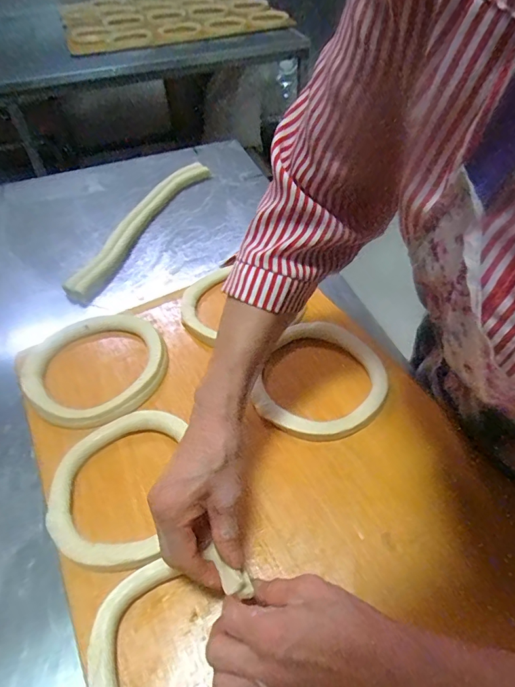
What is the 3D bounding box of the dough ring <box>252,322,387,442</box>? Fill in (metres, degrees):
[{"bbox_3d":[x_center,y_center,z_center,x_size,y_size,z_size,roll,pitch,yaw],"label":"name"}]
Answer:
[{"bbox_3d":[0.075,0.040,0.492,0.135,0.019,0.153,12,50,16],"label":"dough ring"}]

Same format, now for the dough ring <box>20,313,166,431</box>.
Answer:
[{"bbox_3d":[-0.191,0.026,0.524,0.166,0.017,0.157,-3,48,3],"label":"dough ring"}]

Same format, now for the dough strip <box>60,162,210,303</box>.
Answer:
[{"bbox_3d":[-0.191,-0.213,0.735,0.060,0.026,0.389,14,51,17],"label":"dough strip"}]

